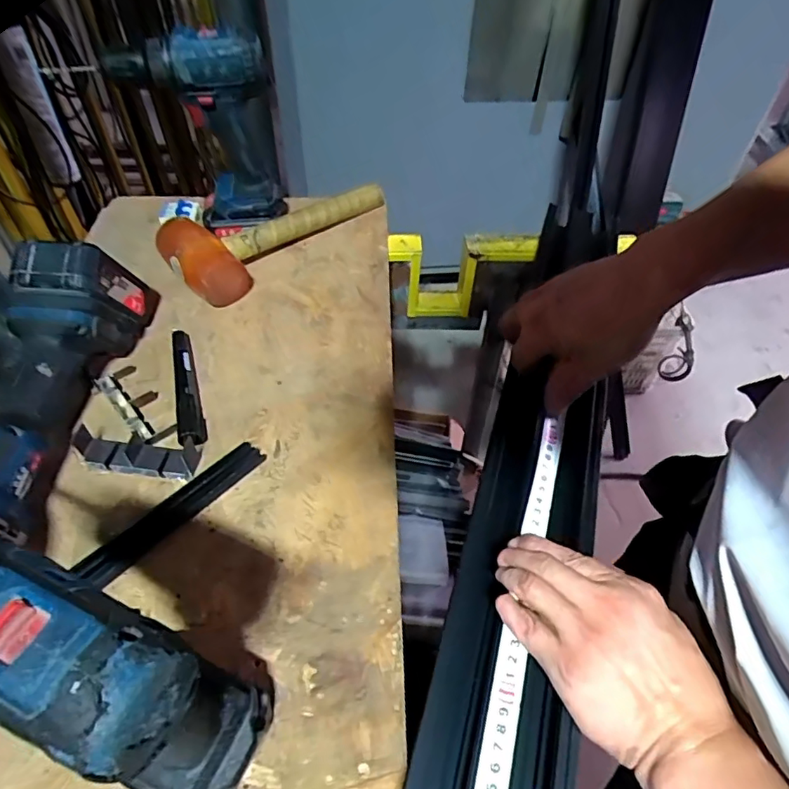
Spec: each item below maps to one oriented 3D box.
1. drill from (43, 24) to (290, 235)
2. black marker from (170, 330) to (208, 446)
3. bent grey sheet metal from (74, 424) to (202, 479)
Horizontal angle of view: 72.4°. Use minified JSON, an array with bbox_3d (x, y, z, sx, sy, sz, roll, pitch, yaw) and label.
[{"bbox_3d":[-0.227,-0.280,0.612,0.188,0.215,0.074,-14,52,-13],"label":"drill"},{"bbox_3d":[-0.199,-0.014,0.514,0.022,0.020,0.148,-14,52,-13],"label":"black marker"},{"bbox_3d":[-0.220,0.049,0.459,0.100,0.020,0.033,5,50,2],"label":"bent grey sheet metal"}]

